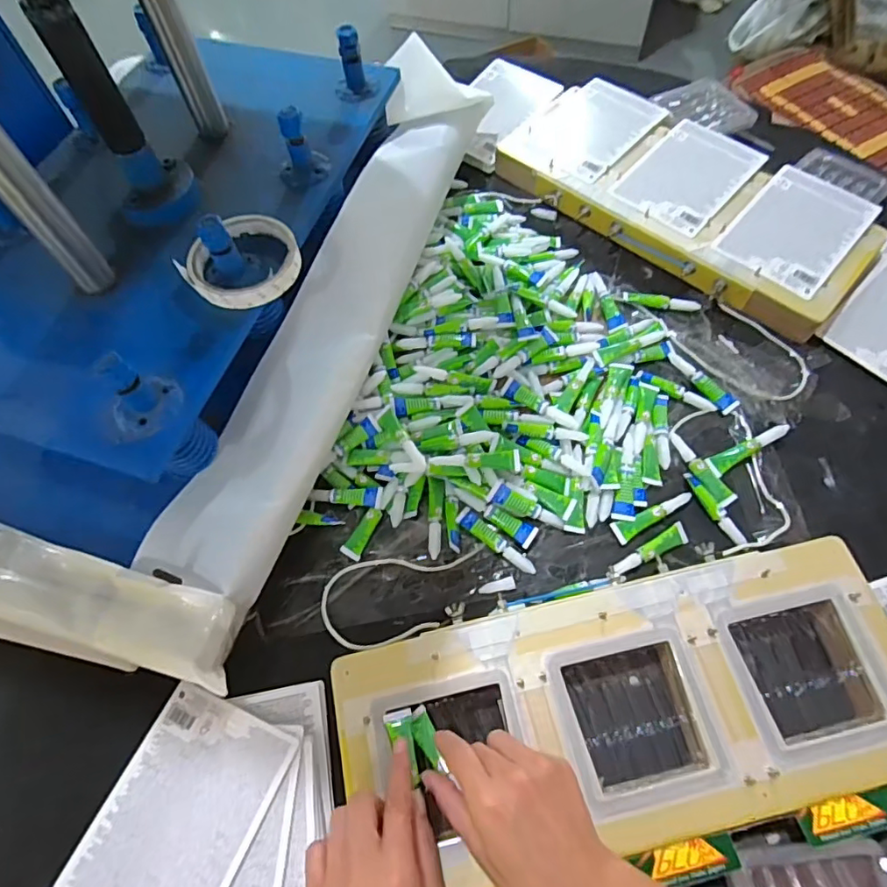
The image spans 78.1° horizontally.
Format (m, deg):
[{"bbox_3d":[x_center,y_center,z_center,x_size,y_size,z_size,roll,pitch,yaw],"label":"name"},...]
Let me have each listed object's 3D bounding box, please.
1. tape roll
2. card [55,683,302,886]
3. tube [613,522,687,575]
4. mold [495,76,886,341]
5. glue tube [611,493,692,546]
[{"bbox_3d":[-0.164,-0.151,0.453,0.089,0.021,0.089,-1,62,2],"label":"tape roll"},{"bbox_3d":[-0.193,0.277,0.393,0.112,0.004,0.169,19,61,16],"label":"card"},{"bbox_3d":[0.184,0.095,0.482,0.077,0.012,0.017,-29,64,-12],"label":"tube"},{"bbox_3d":[0.294,-0.309,0.660,0.423,0.054,0.223,38,70,20],"label":"mold"},{"bbox_3d":[0.191,0.063,0.500,0.081,0.008,0.019,-28,64,-12],"label":"glue tube"}]

